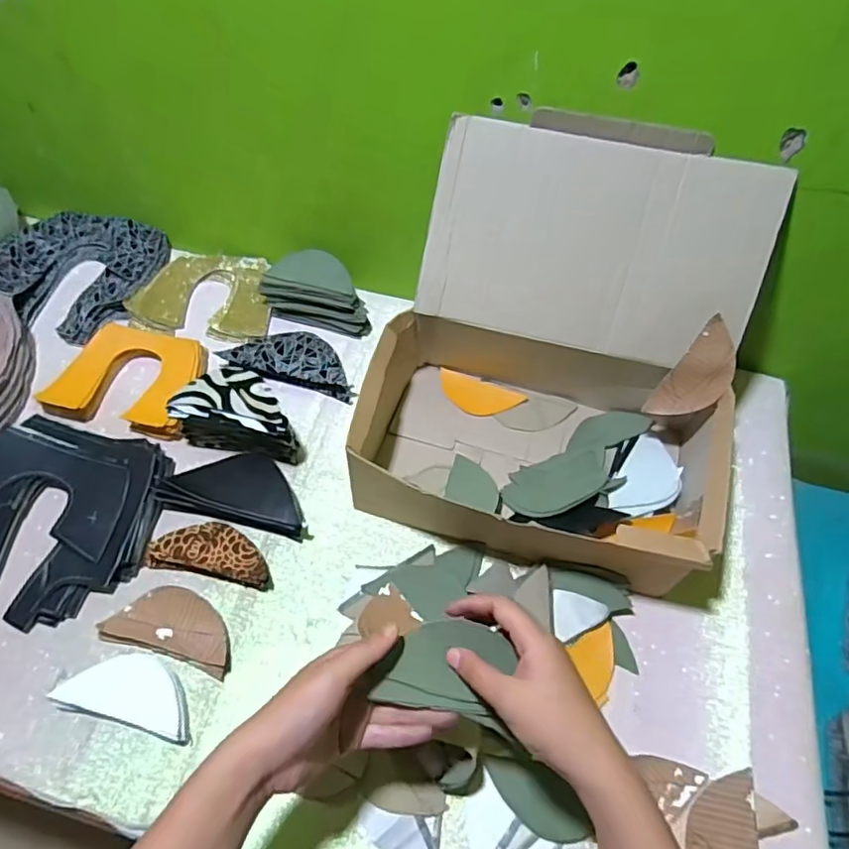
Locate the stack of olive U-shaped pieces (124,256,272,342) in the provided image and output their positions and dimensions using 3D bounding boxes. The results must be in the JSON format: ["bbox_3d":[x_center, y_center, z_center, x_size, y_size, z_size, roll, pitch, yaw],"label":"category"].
[{"bbox_3d":[-0.275,-0.167,0.744,0.164,0.029,0.136,4,56,-1],"label":"stack of olive U-shaped pieces"}]

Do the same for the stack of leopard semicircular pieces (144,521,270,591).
[{"bbox_3d":[-0.202,0.121,0.561,0.116,0.021,0.050,11,56,4],"label":"stack of leopard semicircular pieces"}]

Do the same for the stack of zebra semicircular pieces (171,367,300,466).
[{"bbox_3d":[-0.188,-0.012,0.606,0.122,0.064,0.066,13,58,8],"label":"stack of zebra semicircular pieces"}]

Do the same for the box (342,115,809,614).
[{"bbox_3d":[0.127,-0.067,0.554,0.331,0.240,0.324,15,58,9],"label":"box"}]

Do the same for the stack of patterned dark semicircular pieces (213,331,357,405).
[{"bbox_3d":[-0.153,-0.079,0.690,0.156,0.021,0.073,12,56,4],"label":"stack of patterned dark semicircular pieces"}]

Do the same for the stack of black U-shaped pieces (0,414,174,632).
[{"bbox_3d":[-0.368,0.087,0.561,0.207,0.027,0.188,11,56,4],"label":"stack of black U-shaped pieces"}]

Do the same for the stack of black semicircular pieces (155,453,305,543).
[{"bbox_3d":[-0.185,0.067,0.591,0.145,0.025,0.069,13,56,5],"label":"stack of black semicircular pieces"}]

